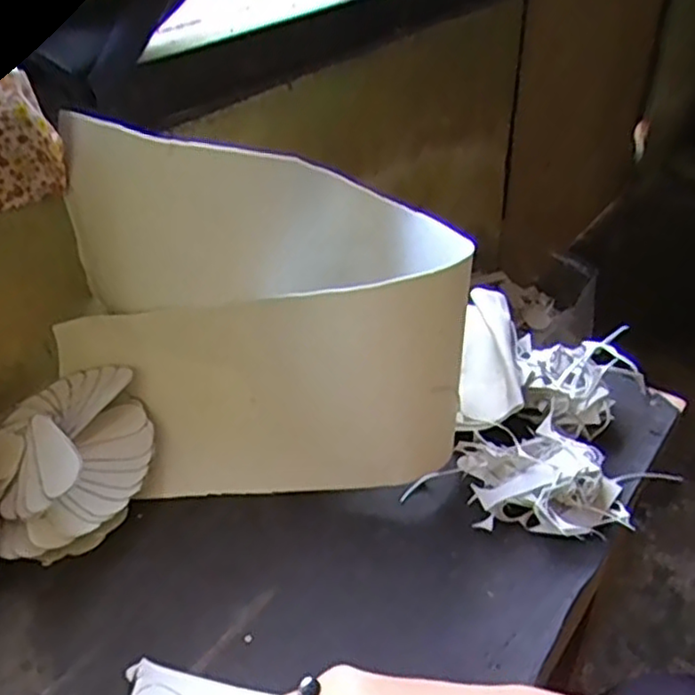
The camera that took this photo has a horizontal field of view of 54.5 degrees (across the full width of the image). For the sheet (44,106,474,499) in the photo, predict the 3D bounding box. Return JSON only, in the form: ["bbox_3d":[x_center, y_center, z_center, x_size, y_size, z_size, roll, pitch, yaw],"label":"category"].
[{"bbox_3d":[-0.072,-0.028,0.510,0.317,0.220,0.187,-4,38,-2],"label":"sheet"}]

